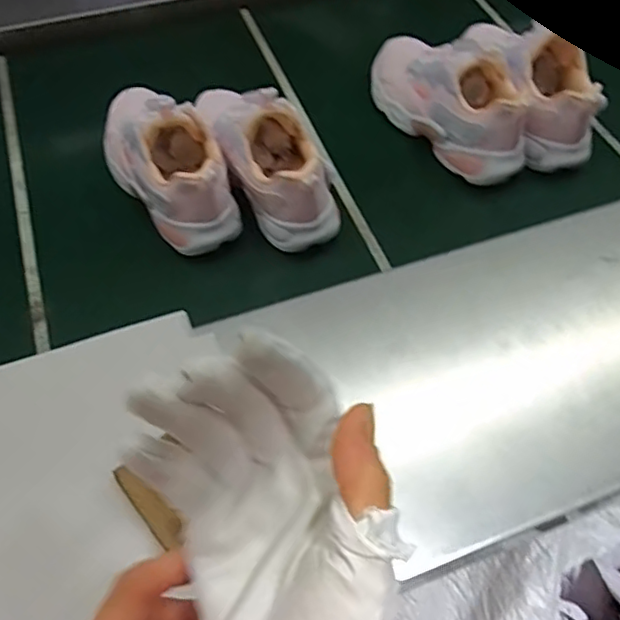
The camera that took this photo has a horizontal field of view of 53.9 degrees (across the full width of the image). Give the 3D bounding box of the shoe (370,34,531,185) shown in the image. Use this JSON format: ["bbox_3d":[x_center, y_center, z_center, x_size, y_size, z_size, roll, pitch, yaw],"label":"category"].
[{"bbox_3d":[0.146,-0.232,0.646,0.075,0.089,0.215,-32,62,-22],"label":"shoe"}]

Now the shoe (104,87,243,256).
[{"bbox_3d":[-0.145,-0.155,0.586,0.078,0.095,0.211,-31,62,-22],"label":"shoe"}]

